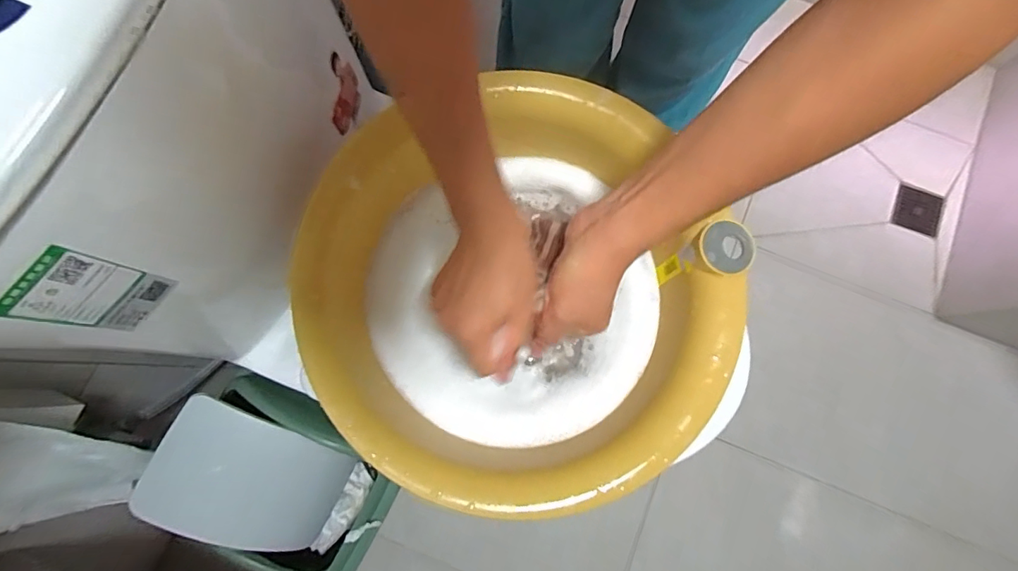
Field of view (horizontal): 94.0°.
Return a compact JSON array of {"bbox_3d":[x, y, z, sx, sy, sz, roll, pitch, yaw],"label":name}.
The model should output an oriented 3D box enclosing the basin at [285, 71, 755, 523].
[{"bbox_3d":[0.013,0.004,0.431,0.353,0.117,0.334,0,78,1],"label":"basin"}]

